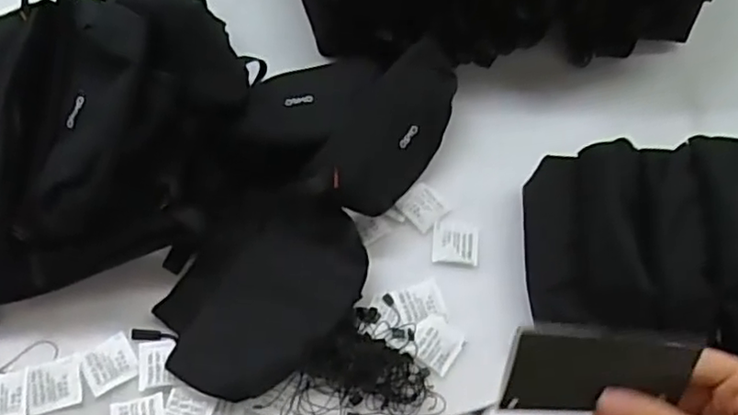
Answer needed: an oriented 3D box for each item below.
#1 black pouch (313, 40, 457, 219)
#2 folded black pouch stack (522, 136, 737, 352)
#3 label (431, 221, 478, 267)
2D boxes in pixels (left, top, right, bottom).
[{"bbox_3d":[0.024,-0.067,0.591,0.091,0.030,0.184,45,65,-18],"label":"black pouch"},{"bbox_3d":[0.239,0.029,0.559,0.197,0.075,0.186,5,64,-1],"label":"folded black pouch stack"},{"bbox_3d":[0.080,0.034,0.588,0.042,0.004,0.038,7,64,0],"label":"label"}]

